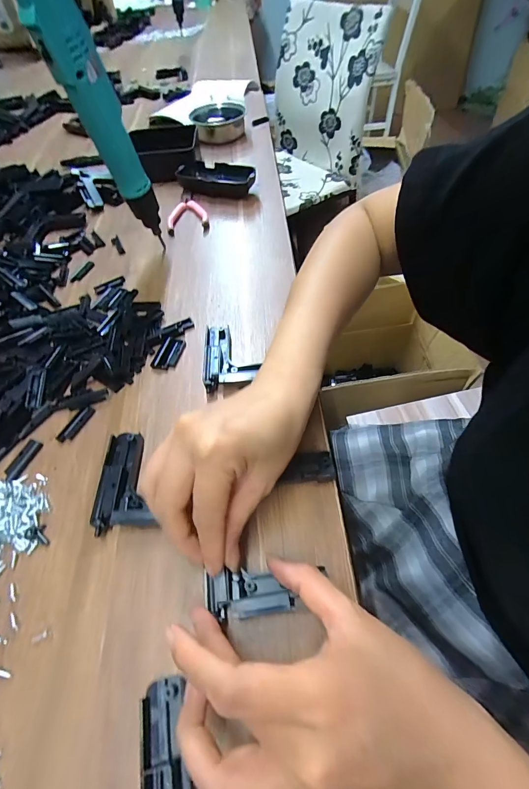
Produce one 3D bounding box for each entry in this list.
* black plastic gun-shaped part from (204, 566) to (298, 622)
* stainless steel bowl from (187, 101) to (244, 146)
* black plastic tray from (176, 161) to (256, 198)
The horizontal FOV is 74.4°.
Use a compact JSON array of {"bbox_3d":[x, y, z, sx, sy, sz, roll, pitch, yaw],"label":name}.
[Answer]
[{"bbox_3d":[-0.010,0.119,0.209,0.051,0.014,0.026,-8,55,-2],"label":"black plastic gun-shaped part"},{"bbox_3d":[-0.079,-0.471,0.607,0.092,0.040,0.091,-2,55,3],"label":"stainless steel bowl"},{"bbox_3d":[-0.069,-0.310,0.499,0.114,0.024,0.054,16,58,15],"label":"black plastic tray"}]

